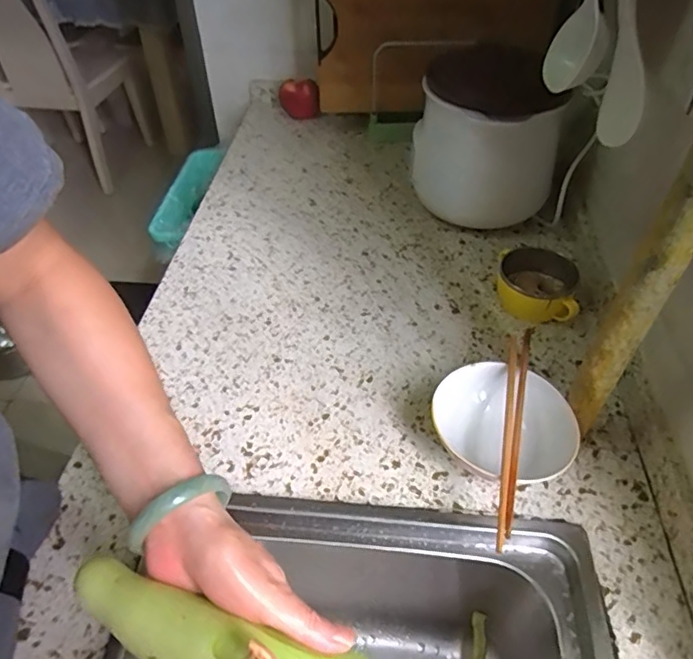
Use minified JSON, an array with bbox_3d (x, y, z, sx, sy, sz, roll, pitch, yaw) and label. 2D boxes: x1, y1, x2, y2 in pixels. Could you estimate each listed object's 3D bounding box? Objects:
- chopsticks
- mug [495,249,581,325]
[{"bbox_3d":[0.157,0.089,0.503,0.019,0.016,0.228,10,47,11],"label":"chopsticks"},{"bbox_3d":[0.244,-0.056,0.691,0.095,0.054,0.086,11,47,12],"label":"mug"}]

